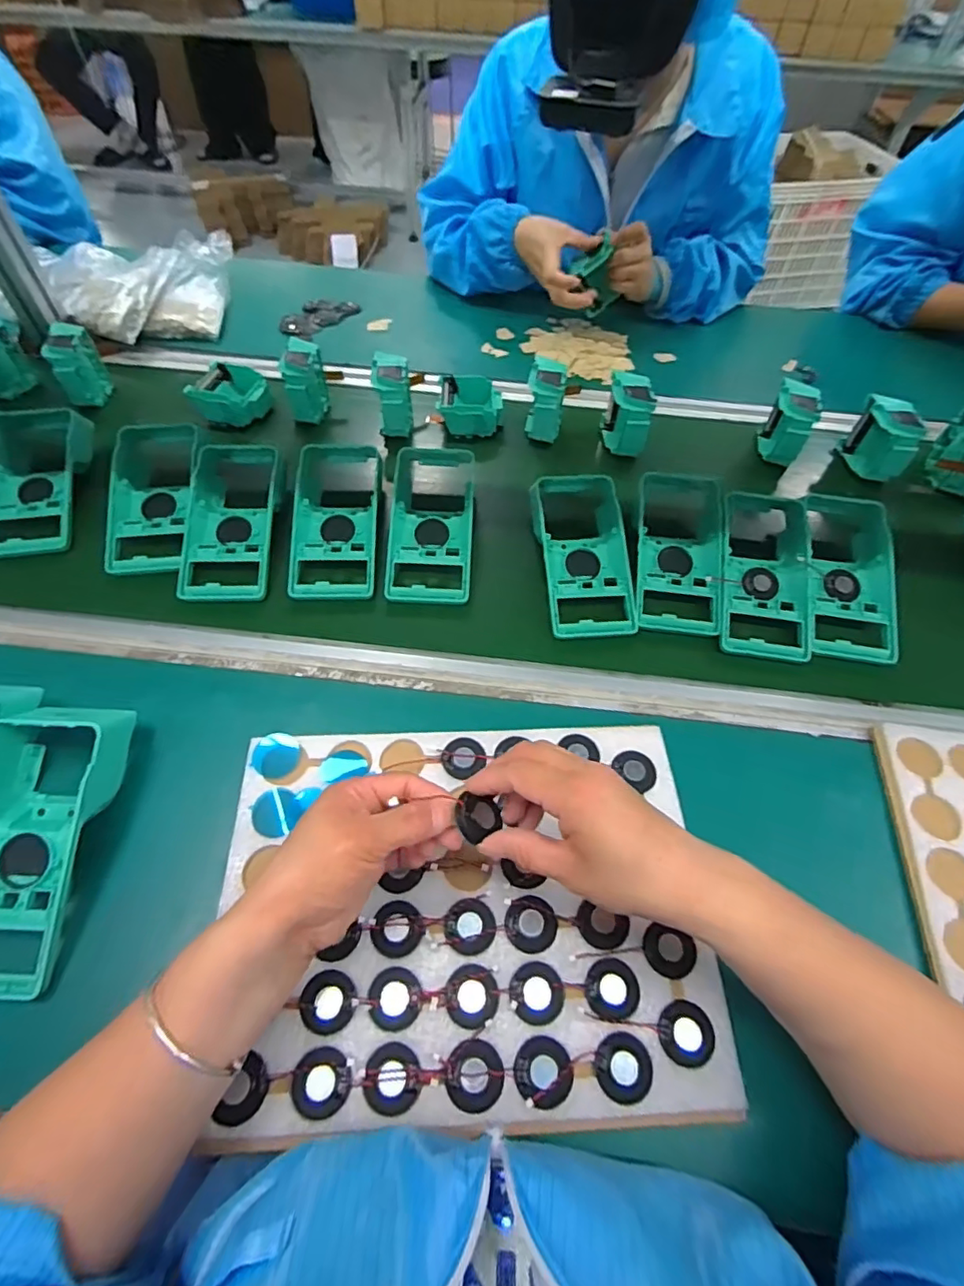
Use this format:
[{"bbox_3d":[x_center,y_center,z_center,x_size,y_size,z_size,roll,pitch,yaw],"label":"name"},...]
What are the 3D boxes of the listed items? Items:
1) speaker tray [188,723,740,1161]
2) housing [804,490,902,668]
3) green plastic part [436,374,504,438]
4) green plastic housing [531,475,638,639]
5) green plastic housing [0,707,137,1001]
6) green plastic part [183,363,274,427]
[{"bbox_3d":[-0.011,0.173,0.384,0.315,0.019,0.238,0,56,-5],"label":"speaker tray"},{"bbox_3d":[0.354,-0.071,0.554,0.083,0.042,0.181,8,55,1],"label":"housing"},{"bbox_3d":[-0.013,-0.289,0.703,0.083,0.038,0.081,4,55,-2],"label":"green plastic part"},{"bbox_3d":[0.097,-0.094,0.561,0.088,0.050,0.186,-2,56,-7],"label":"green plastic housing"},{"bbox_3d":[-0.308,0.128,0.384,0.088,0.050,0.187,5,55,-2],"label":"green plastic housing"},{"bbox_3d":[-0.303,-0.303,0.705,0.078,0.045,0.087,12,55,3],"label":"green plastic part"}]

